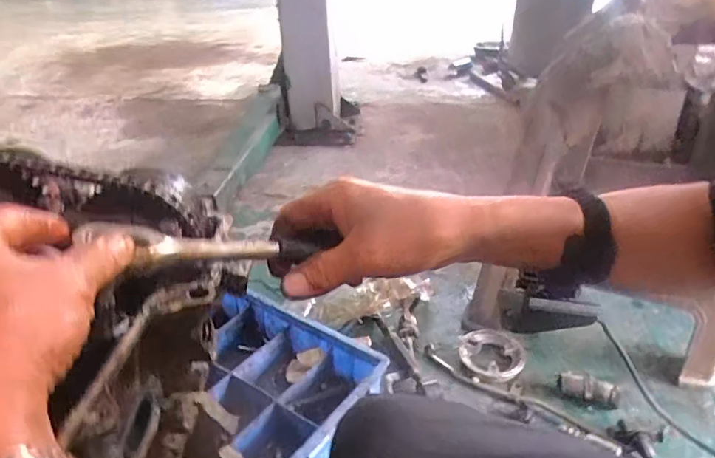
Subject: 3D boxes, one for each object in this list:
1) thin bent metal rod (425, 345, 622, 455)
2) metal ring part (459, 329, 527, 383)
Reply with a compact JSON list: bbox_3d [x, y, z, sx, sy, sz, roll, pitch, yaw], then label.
[{"bbox_3d":[0.264,0.288,0.902,0.359,0.027,0.034,23,38,36],"label":"thin bent metal rod"},{"bbox_3d":[0.256,0.237,0.987,0.115,0.028,0.118,9,31,19],"label":"metal ring part"}]

